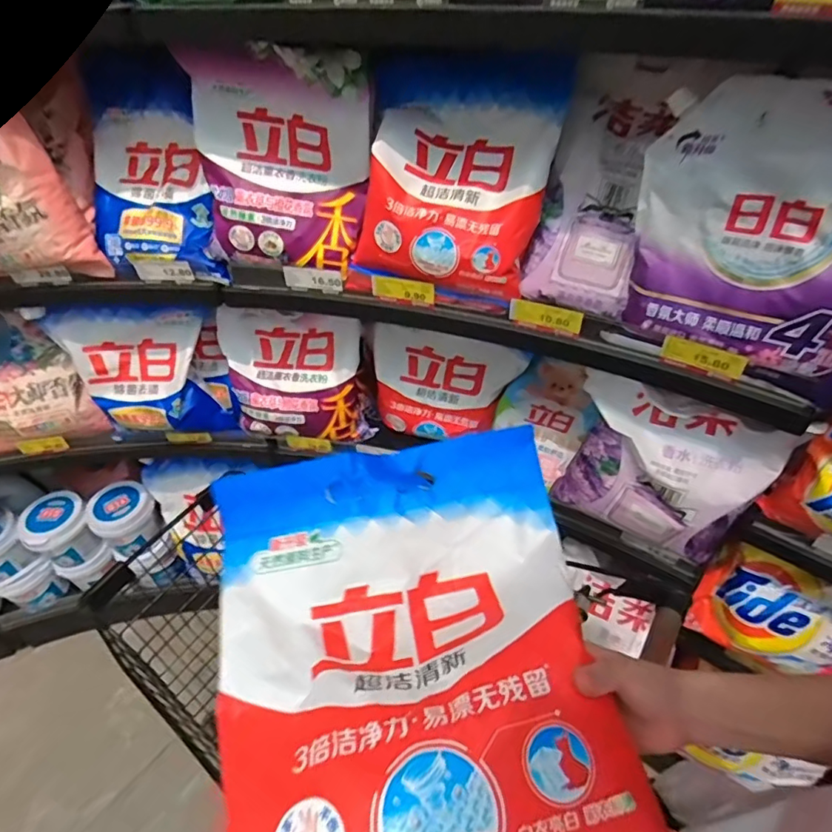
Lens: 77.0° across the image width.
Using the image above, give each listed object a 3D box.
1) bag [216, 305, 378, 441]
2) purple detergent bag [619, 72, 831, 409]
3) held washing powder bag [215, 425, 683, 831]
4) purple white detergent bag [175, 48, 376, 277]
[{"bbox_3d":[-0.240,-0.064,1.031,0.272,0.231,0.124,5,44,9],"label":"bag"},{"bbox_3d":[0.360,-0.189,0.540,0.267,0.264,0.069,28,52,29],"label":"purple detergent bag"},{"bbox_3d":[-0.005,0.163,0.382,0.284,0.071,0.320,-10,44,-7],"label":"held washing powder bag"},{"bbox_3d":[-0.185,-0.348,0.735,0.264,0.251,0.088,5,44,9],"label":"purple white detergent bag"}]

